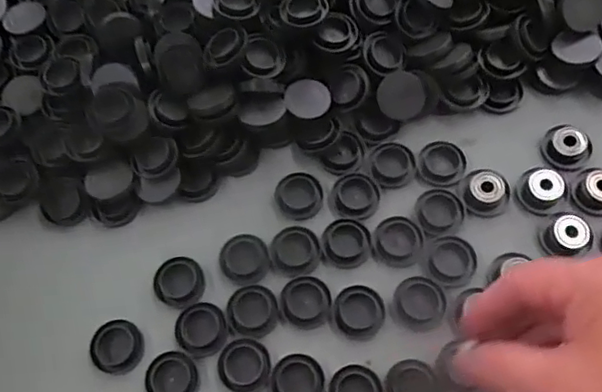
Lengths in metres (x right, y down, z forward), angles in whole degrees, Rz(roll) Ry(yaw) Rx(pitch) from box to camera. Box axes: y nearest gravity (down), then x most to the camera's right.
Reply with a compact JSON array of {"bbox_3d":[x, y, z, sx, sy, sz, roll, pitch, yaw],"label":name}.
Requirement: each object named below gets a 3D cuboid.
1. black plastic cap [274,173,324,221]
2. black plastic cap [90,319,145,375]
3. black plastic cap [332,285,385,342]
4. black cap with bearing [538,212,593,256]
[{"bbox_3d":[-0.001,0.000,0.413,0.031,0.004,0.034,-1,67,2],"label":"black plastic cap"},{"bbox_3d":[-0.114,0.093,0.381,0.031,0.007,0.031,-1,67,2],"label":"black plastic cap"},{"bbox_3d":[0.036,0.072,0.384,0.031,0.006,0.032,-1,67,2],"label":"black plastic cap"},{"bbox_3d":[0.169,0.023,0.391,0.031,0.009,0.026,-14,67,-3],"label":"black cap with bearing"}]

